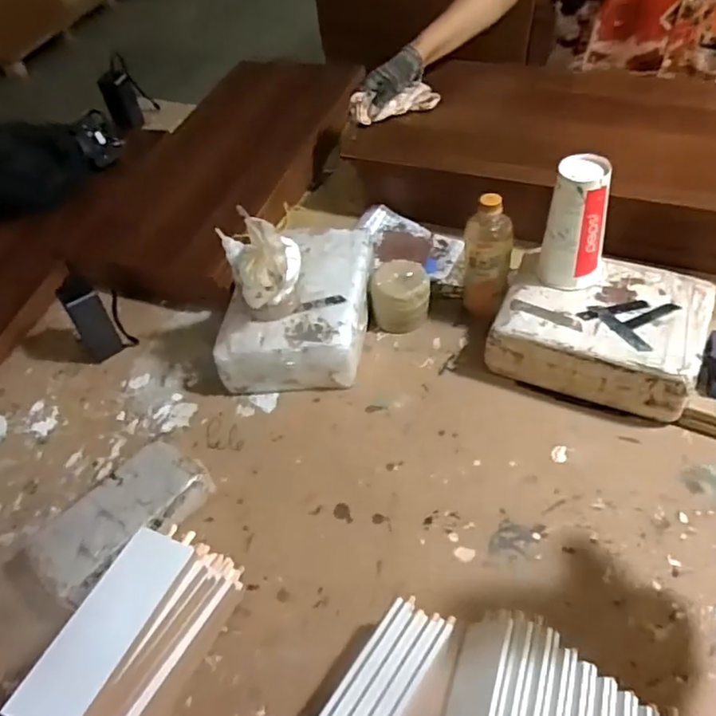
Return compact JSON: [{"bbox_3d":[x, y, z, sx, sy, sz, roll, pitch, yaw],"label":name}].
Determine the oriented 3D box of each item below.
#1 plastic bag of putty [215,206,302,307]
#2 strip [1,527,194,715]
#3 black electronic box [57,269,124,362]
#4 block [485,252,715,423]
[{"bbox_3d":[-0.123,-0.124,0.802,0.096,0.150,0.084,-17,50,-6],"label":"plastic bag of putty"},{"bbox_3d":[-0.221,0.231,0.519,0.068,0.010,0.174,13,51,23],"label":"strip"},{"bbox_3d":[-0.404,-0.060,0.901,0.030,0.141,0.048,31,57,30],"label":"black electronic box"},{"bbox_3d":[0.336,-0.036,0.850,0.263,0.106,0.200,16,54,20],"label":"block"}]

